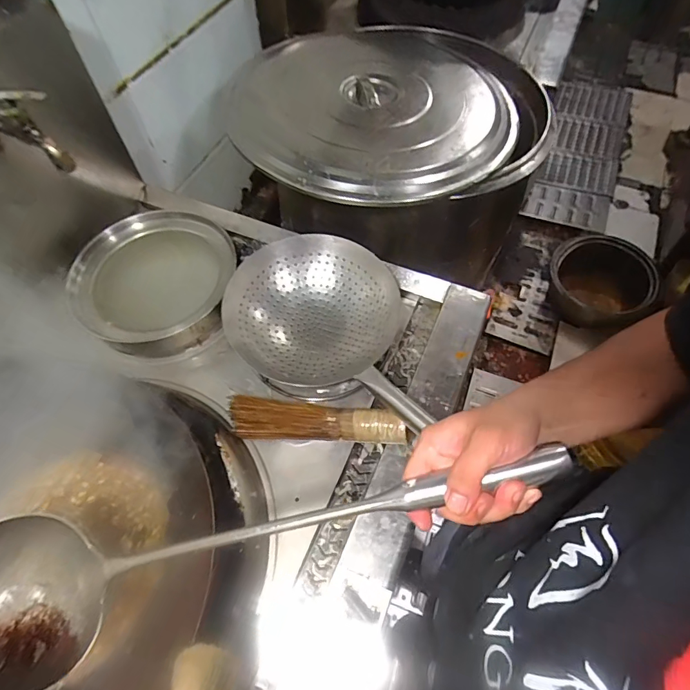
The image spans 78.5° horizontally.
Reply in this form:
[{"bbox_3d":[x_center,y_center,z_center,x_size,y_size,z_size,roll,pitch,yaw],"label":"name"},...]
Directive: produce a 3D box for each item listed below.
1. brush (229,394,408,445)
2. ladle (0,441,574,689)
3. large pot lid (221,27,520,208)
[{"bbox_3d":[-0.044,0.113,0.658,0.265,0.062,0.069,5,61,4],"label":"brush"},{"bbox_3d":[-0.084,0.161,0.338,0.516,0.091,0.132,-18,61,7],"label":"ladle"},{"bbox_3d":[0.051,-0.503,0.892,0.568,0.056,0.599,-1,61,1],"label":"large pot lid"}]

